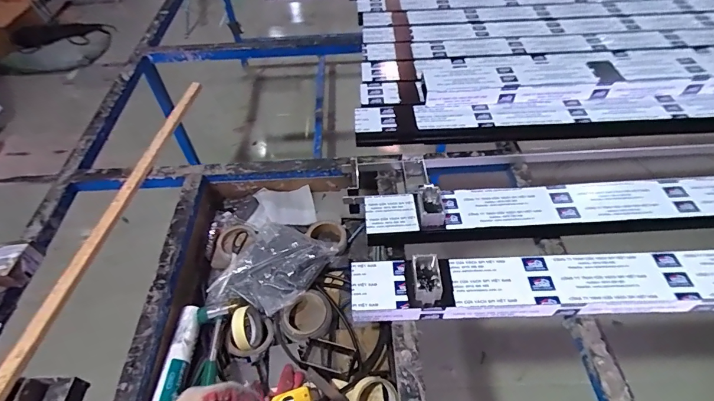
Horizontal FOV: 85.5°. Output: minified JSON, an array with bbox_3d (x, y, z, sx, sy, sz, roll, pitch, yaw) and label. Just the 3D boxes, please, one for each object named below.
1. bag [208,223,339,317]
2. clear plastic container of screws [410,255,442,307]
[{"bbox_3d":[-0.194,0.160,0.866,0.200,0.052,0.239,22,56,20],"label":"bag"},{"bbox_3d":[0.128,0.142,0.706,0.052,0.031,0.091,-3,50,-1],"label":"clear plastic container of screws"}]

